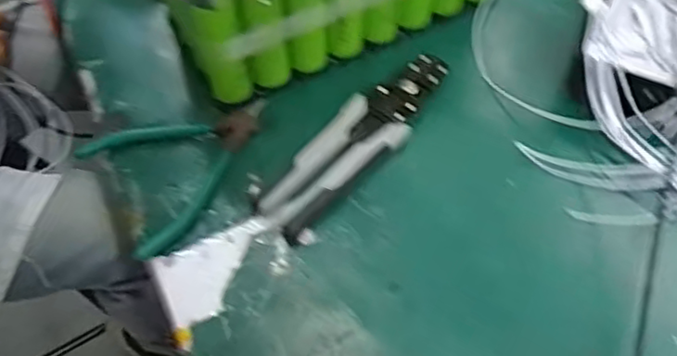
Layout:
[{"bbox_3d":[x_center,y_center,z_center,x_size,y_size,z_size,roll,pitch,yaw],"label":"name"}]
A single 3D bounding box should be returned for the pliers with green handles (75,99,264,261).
[{"bbox_3d":[-0.112,-0.016,0.492,0.135,0.019,0.102,-33,63,-16],"label":"pliers with green handles"}]

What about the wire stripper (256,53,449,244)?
[{"bbox_3d":[0.018,-0.033,0.500,0.052,0.013,0.197,38,68,22],"label":"wire stripper"}]

